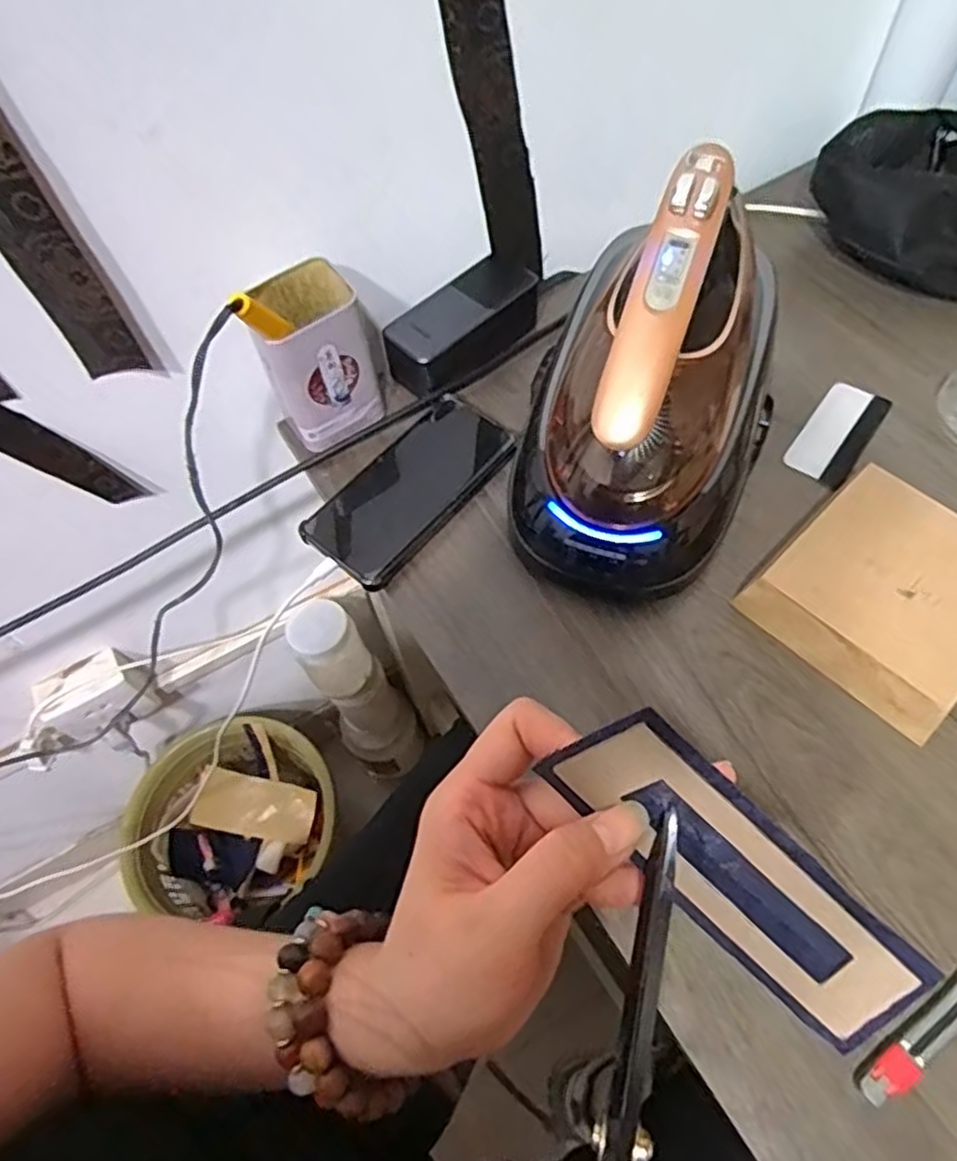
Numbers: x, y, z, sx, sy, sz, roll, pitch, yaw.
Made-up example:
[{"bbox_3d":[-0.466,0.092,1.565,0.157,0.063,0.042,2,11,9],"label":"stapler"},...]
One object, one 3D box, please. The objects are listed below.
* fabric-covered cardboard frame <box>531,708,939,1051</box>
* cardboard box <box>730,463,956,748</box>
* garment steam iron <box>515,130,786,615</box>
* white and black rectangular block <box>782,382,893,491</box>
[{"bbox_3d":[0.088,0.100,0.240,0.140,0.005,0.045,43,113,-1],"label":"fabric-covered cardboard frame"},{"bbox_3d":[0.264,0.009,0.461,0.140,0.042,0.134,-41,66,-17],"label":"cardboard box"},{"bbox_3d":[0.119,-0.133,0.456,0.145,0.203,0.242,23,65,16],"label":"garment steam iron"},{"bbox_3d":[0.273,-0.112,0.547,0.046,0.004,0.096,33,68,20],"label":"white and black rectangular block"}]

